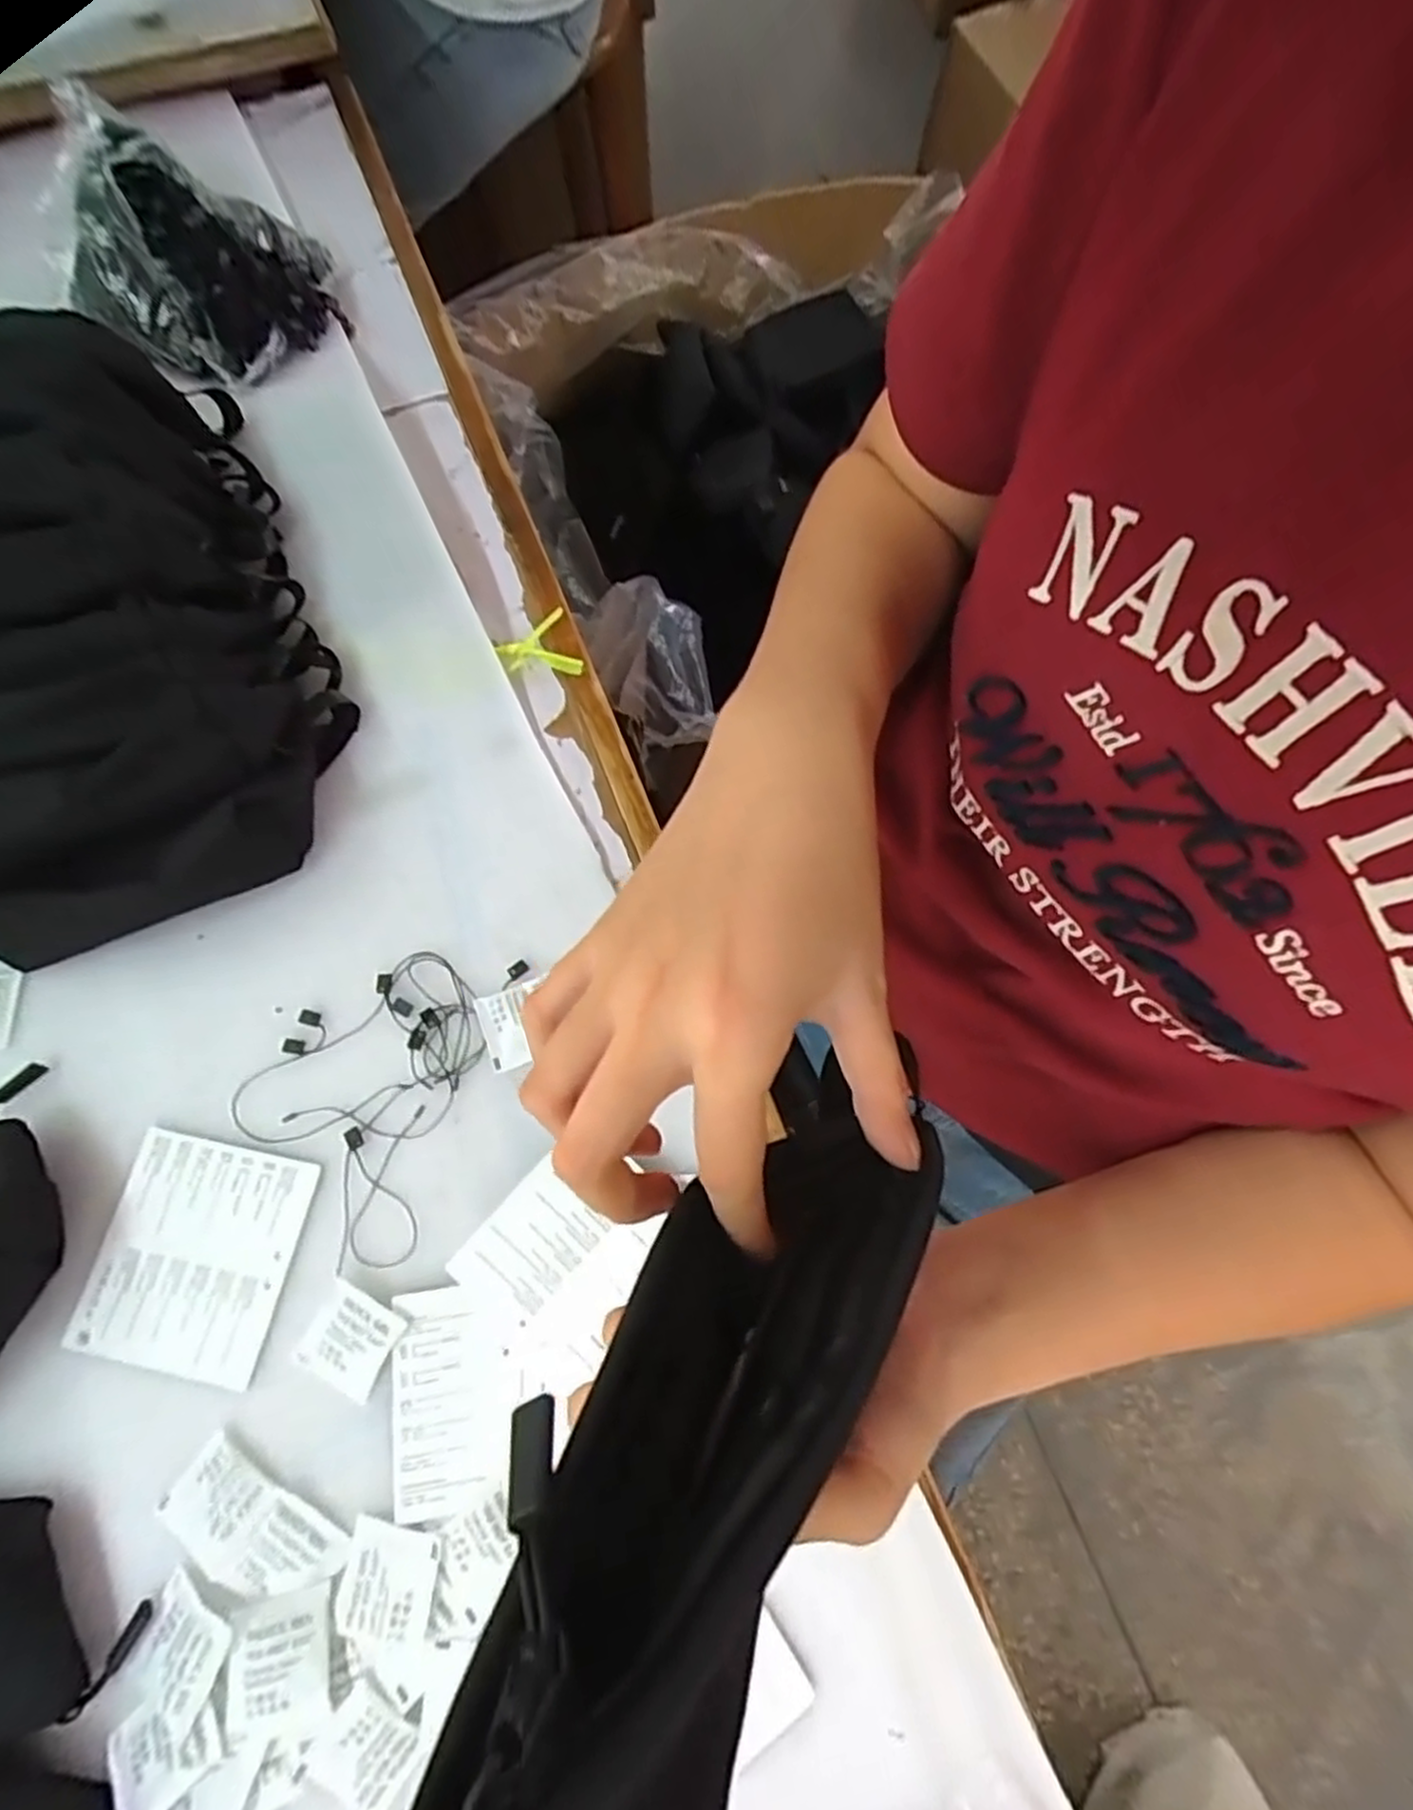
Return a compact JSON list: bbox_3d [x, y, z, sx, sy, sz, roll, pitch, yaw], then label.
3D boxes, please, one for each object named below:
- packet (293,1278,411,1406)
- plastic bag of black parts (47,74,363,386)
[{"bbox_3d":[-0.165,0.201,0.347,0.040,0.006,0.040,28,75,6],"label":"packet"},{"bbox_3d":[-0.334,-0.413,0.470,0.179,0.060,0.131,30,76,7],"label":"plastic bag of black parts"}]

